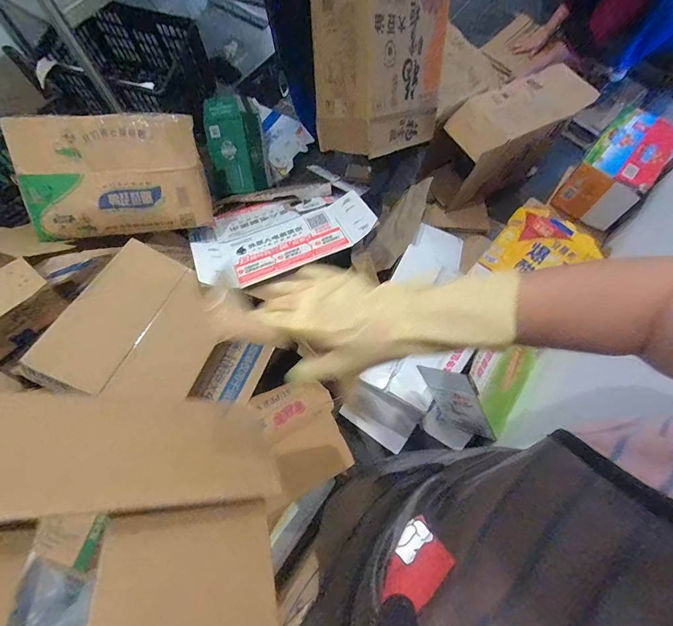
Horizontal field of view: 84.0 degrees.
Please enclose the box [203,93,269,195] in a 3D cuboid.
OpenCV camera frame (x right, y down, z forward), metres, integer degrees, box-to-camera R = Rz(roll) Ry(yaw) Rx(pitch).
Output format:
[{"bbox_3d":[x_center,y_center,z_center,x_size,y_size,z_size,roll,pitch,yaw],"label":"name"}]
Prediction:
[{"bbox_3d":[-0.392,-0.652,1.461,0.191,0.338,0.102,-4,25,10],"label":"box"}]

